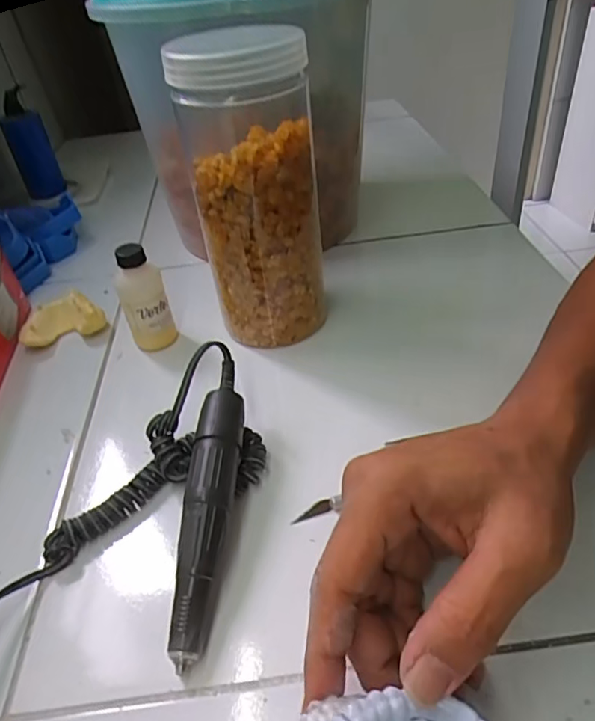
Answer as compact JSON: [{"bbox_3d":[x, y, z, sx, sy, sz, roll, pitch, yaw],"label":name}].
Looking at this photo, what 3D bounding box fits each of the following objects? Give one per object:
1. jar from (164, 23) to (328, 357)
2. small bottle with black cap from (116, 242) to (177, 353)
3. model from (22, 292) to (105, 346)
[{"bbox_3d":[-0.029,-0.114,0.391,0.084,0.213,0.073,-7,40,-1],"label":"jar"},{"bbox_3d":[-0.120,-0.046,0.425,0.028,0.088,0.028,13,44,22],"label":"small bottle with black cap"},{"bbox_3d":[-0.204,-0.036,0.470,0.066,0.027,0.047,-14,40,-9],"label":"model"}]

